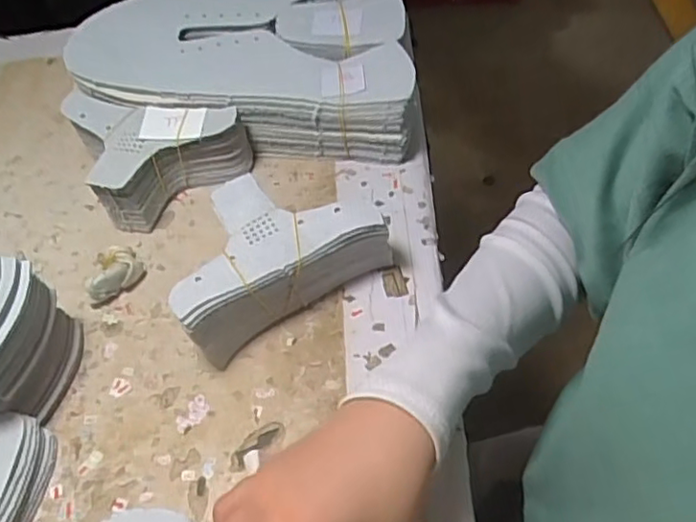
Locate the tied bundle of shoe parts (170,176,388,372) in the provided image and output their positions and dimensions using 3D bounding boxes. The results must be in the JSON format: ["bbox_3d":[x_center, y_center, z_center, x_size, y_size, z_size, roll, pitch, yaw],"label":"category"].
[{"bbox_3d":[-0.050,-0.006,0.395,0.128,0.056,0.079,-28,56,-14],"label":"tied bundle of shoe parts"}]

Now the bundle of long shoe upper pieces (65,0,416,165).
[{"bbox_3d":[-0.077,-0.173,0.515,0.266,0.062,0.189,4,54,9],"label":"bundle of long shoe upper pieces"}]

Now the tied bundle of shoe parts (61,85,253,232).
[{"bbox_3d":[-0.144,-0.069,0.450,0.133,0.055,0.087,9,55,12],"label":"tied bundle of shoe parts"}]

